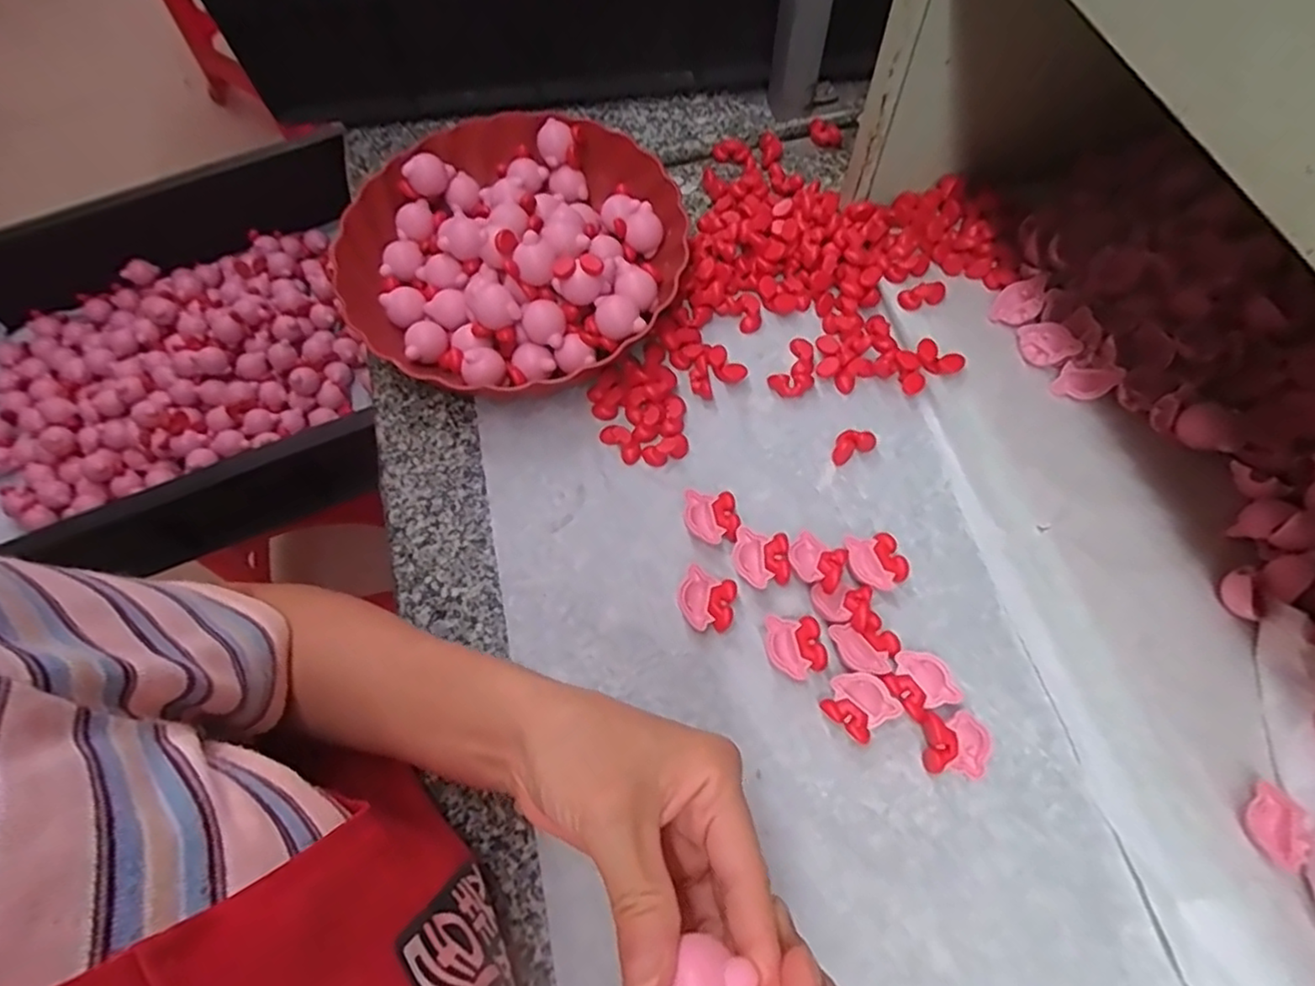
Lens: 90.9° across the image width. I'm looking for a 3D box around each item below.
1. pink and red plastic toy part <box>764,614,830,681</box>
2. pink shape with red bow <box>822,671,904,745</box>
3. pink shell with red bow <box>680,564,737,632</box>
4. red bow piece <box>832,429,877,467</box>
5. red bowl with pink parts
[{"bbox_3d":[0.080,0.090,0.379,0.032,0.011,0.037,-13,66,-3],"label":"pink and red plastic toy part"},{"bbox_3d":[0.113,0.119,0.364,0.032,0.016,0.034,-39,70,-14],"label":"pink shape with red bow"},{"bbox_3d":[0.030,0.065,0.390,0.032,0.012,0.035,9,67,6],"label":"pink shell with red bow"},{"bbox_3d":[0.130,-0.032,0.431,0.032,0.014,0.016,-27,68,-9],"label":"red bow piece"},{"bbox_3d":[-0.101,-0.180,0.465,0.227,0.062,0.231,-1,66,2],"label":"red bowl with pink parts"}]

